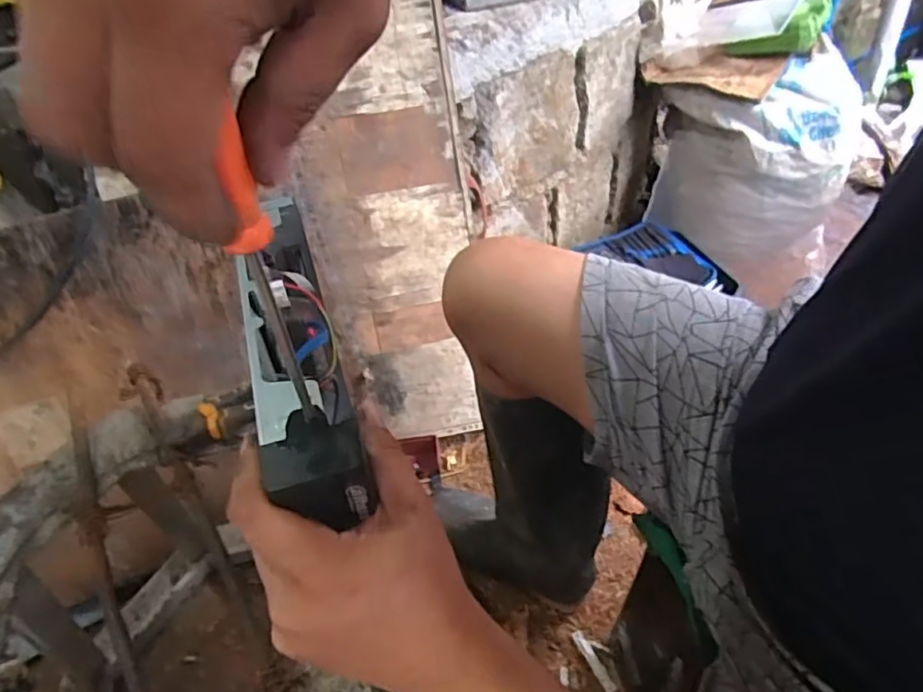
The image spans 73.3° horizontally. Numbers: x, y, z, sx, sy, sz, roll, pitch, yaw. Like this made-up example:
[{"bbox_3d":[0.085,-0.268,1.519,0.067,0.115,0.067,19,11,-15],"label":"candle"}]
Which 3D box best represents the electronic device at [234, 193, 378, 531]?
[{"bbox_3d":[-0.075,0.007,0.280,0.041,0.032,0.144,-13,77,-11],"label":"electronic device"}]

